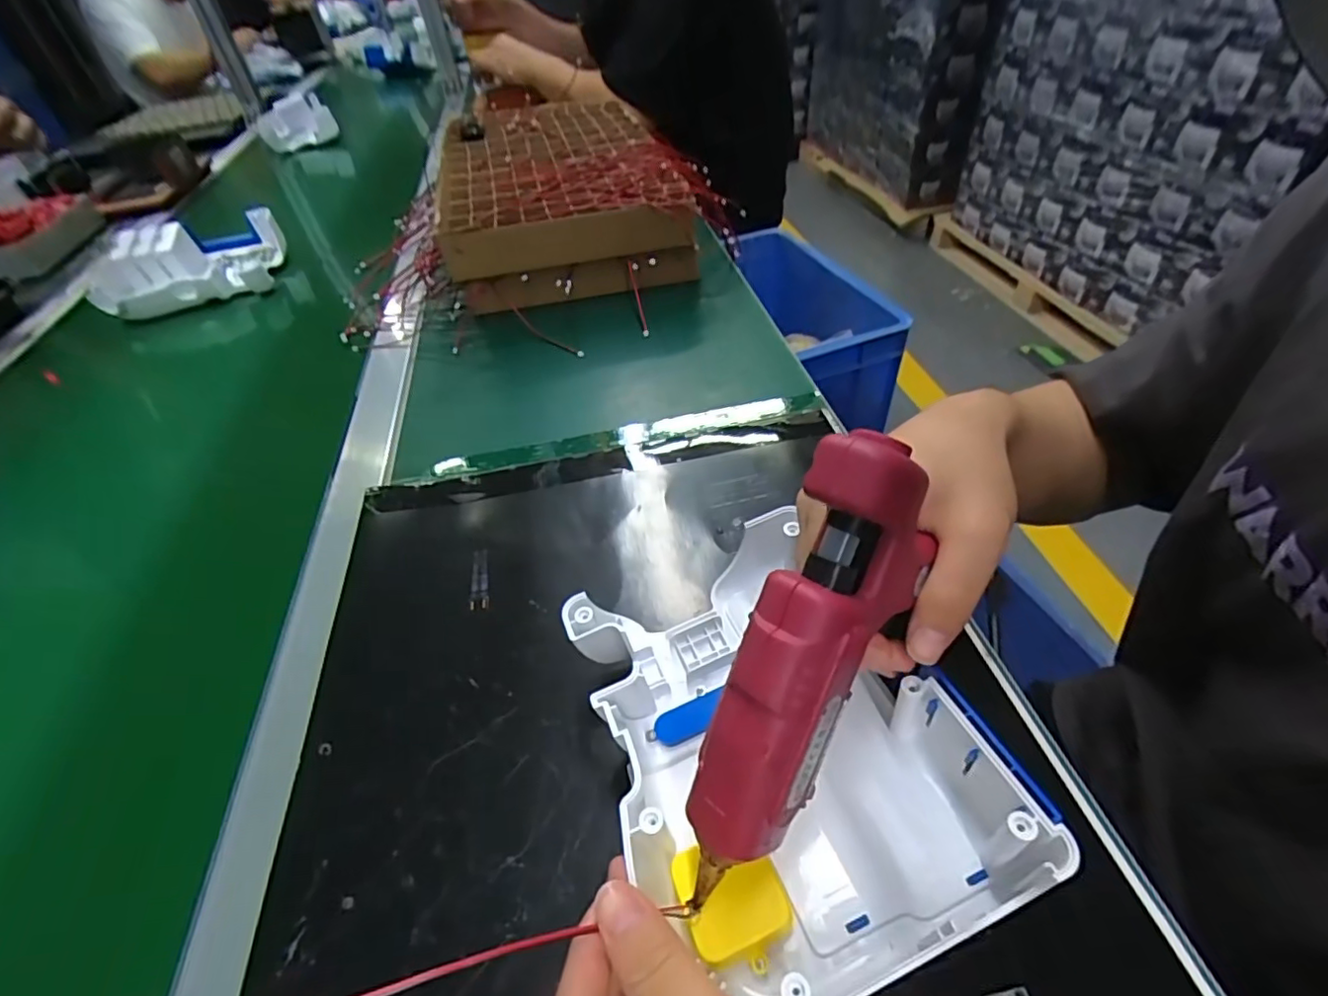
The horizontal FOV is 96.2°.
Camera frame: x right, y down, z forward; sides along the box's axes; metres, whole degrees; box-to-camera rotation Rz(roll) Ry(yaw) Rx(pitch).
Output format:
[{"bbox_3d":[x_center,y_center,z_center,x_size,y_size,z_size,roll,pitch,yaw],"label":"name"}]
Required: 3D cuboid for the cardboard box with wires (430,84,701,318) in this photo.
[{"bbox_3d":[-0.124,-0.379,0.740,0.270,0.104,0.444,-11,45,-6],"label":"cardboard box with wires"}]

